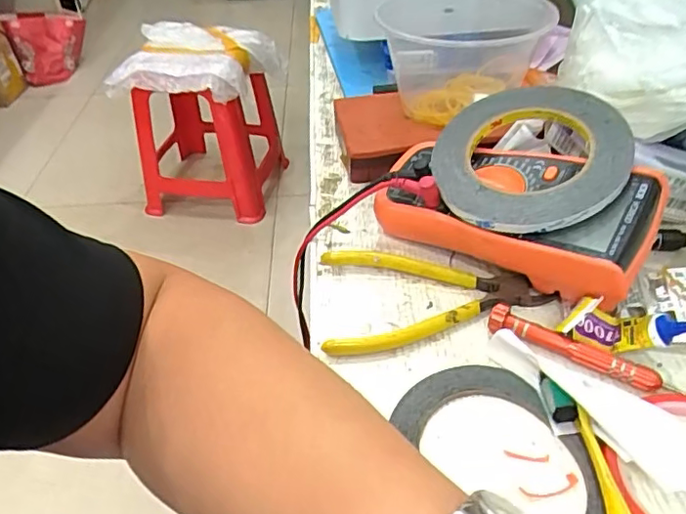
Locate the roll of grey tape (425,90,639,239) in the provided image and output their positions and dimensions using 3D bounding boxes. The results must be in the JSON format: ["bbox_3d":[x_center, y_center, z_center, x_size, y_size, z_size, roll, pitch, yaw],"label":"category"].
[{"bbox_3d":[0.121,-0.070,0.386,0.124,0.015,0.127,-11,50,14],"label":"roll of grey tape"}]

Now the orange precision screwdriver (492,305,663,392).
[{"bbox_3d":[0.131,0.053,0.337,0.095,0.014,0.018,22,46,26],"label":"orange precision screwdriver"}]

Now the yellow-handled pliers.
[{"bbox_3d":[0.057,0.021,0.387,0.145,0.013,0.086,-7,41,-5],"label":"yellow-handled pliers"}]

